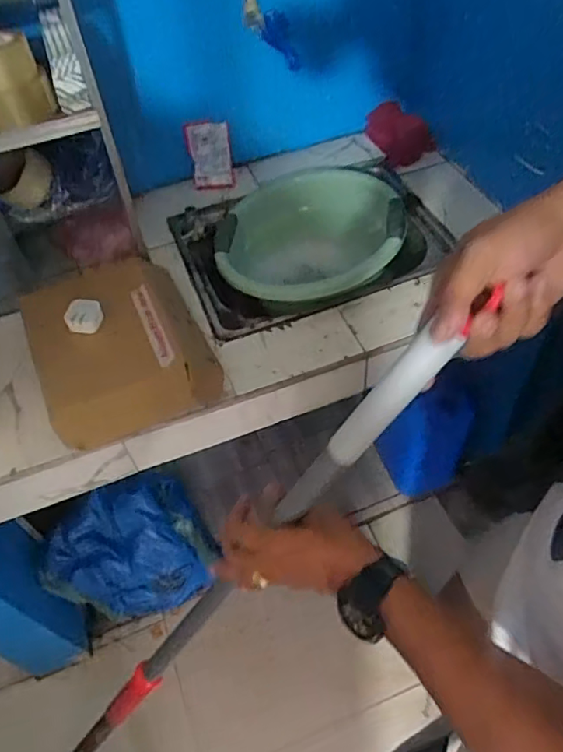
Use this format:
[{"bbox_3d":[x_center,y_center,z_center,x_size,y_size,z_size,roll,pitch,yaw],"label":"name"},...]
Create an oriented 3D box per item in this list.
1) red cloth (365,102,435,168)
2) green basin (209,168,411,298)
[{"bbox_3d":[0.252,-0.522,1.221,0.101,0.069,0.141,-20,53,-12],"label":"red cloth"},{"bbox_3d":[0.053,-0.263,1.117,0.337,0.147,0.396,2,52,5],"label":"green basin"}]

